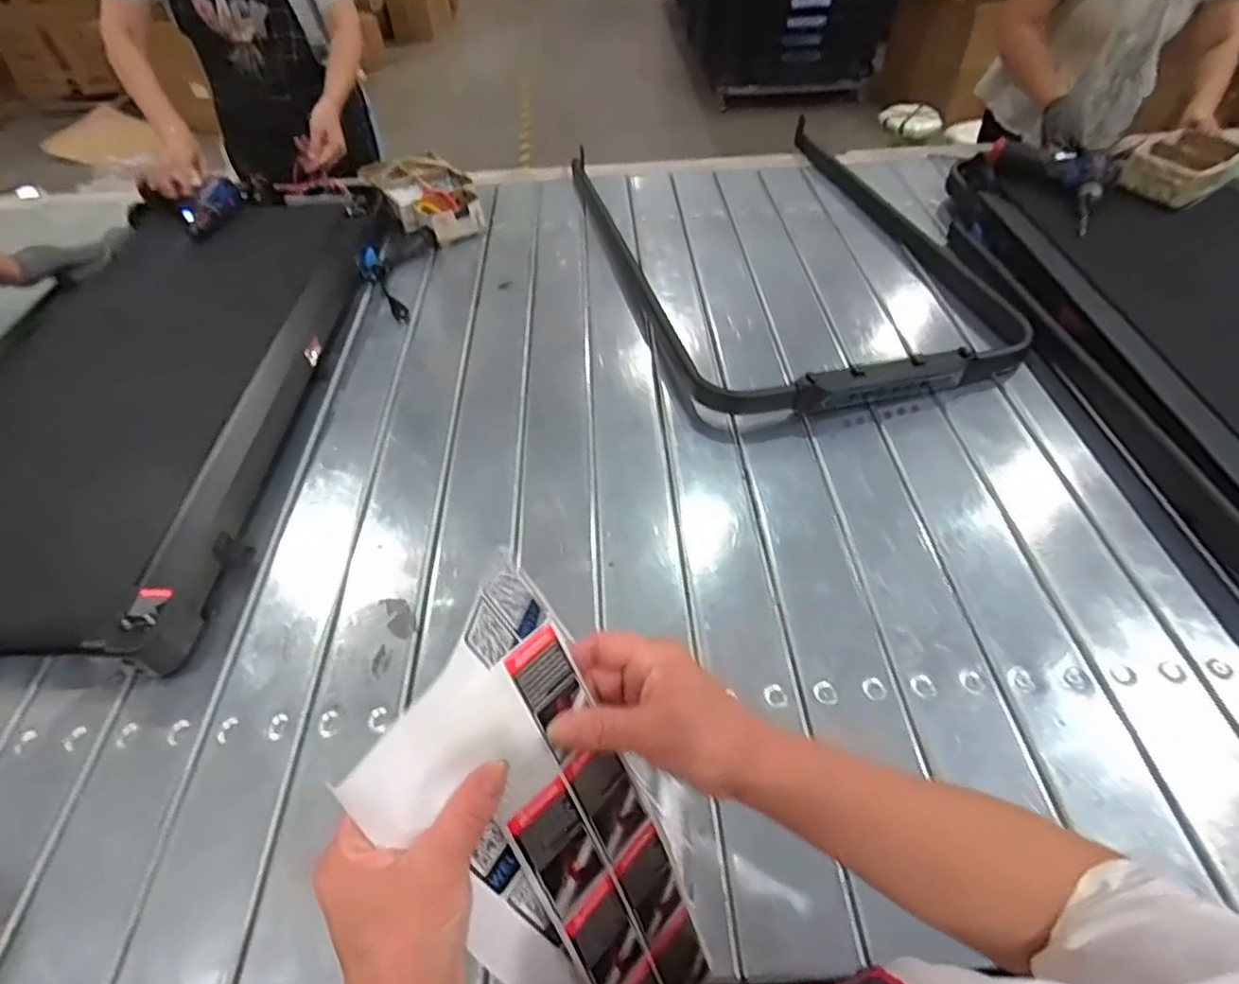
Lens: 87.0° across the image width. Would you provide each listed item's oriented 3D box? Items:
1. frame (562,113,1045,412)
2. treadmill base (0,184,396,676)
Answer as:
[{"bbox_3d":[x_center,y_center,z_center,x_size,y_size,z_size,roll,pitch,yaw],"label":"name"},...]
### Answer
[{"bbox_3d":[0.299,-0.494,1.248,0.616,0.071,0.959,-13,48,-8],"label":"frame"},{"bbox_3d":[-0.714,-0.197,1.017,0.497,0.106,1.105,-3,47,2],"label":"treadmill base"}]

